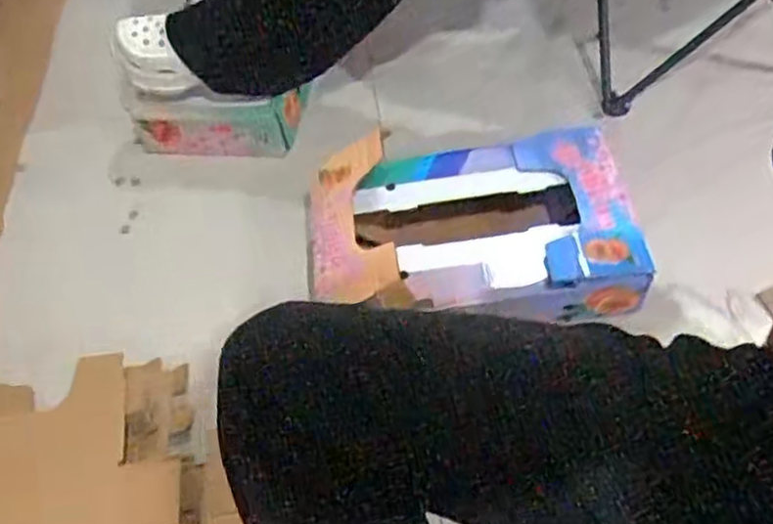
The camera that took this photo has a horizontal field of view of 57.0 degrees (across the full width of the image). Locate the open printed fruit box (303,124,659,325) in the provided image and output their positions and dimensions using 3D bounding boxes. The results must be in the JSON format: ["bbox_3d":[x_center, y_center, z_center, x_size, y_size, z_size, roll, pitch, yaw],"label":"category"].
[{"bbox_3d":[0.104,-0.033,0.943,0.414,0.115,0.261,-7,55,0],"label":"open printed fruit box"}]

